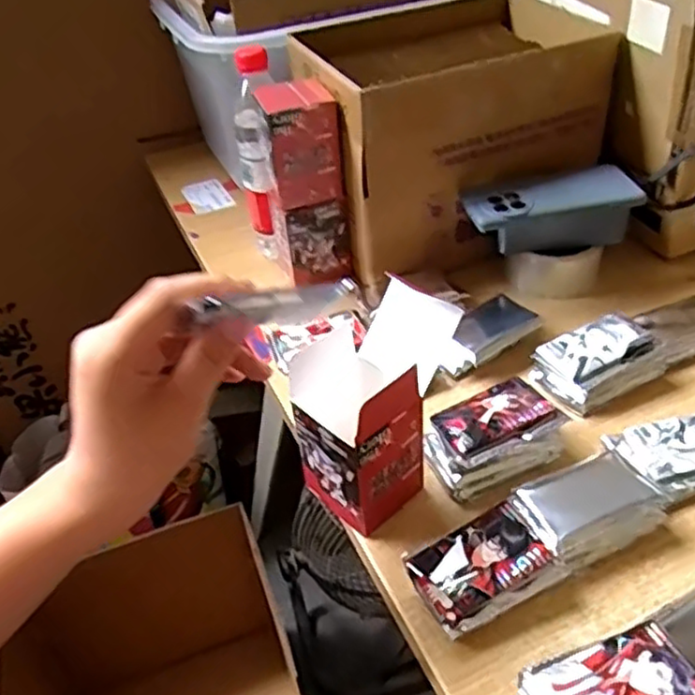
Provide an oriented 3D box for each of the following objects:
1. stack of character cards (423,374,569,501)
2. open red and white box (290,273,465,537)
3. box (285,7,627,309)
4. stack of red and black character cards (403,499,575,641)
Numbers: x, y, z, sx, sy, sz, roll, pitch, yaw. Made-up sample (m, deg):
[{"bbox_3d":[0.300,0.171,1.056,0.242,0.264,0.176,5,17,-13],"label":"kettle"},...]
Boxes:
[{"bbox_3d":[0.112,0.069,0.532,0.099,0.039,0.073,-18,40,-15],"label":"stack of character cards"},{"bbox_3d":[0.017,0.043,0.494,0.077,0.141,0.106,29,50,35],"label":"open red and white box"},{"bbox_3d":[0.110,-0.231,0.728,0.280,0.182,0.189,-15,40,-12],"label":"box"},{"bbox_3d":[0.091,0.146,0.454,0.088,0.030,0.059,-19,41,-16],"label":"stack of red and black character cards"}]

